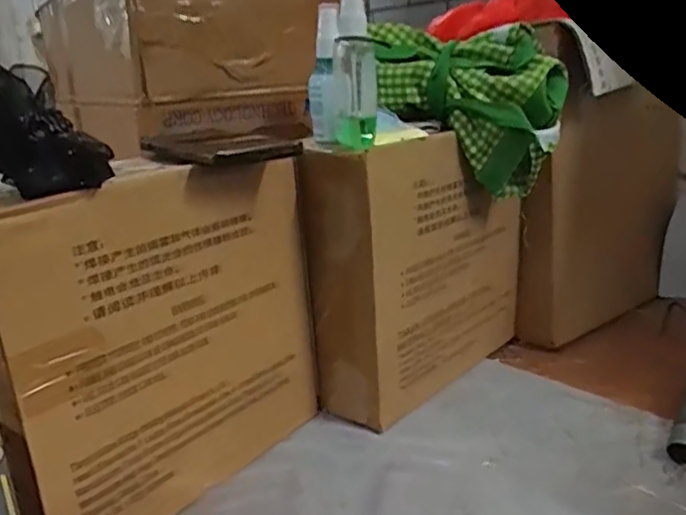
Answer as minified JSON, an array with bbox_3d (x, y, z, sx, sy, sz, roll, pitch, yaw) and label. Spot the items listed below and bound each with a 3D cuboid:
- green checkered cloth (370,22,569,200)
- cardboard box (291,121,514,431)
[{"bbox_3d":[0.126,-0.151,0.631,0.189,0.156,0.077,2,18,14],"label":"green checkered cloth"},{"bbox_3d":[0.088,0.005,0.666,0.081,0.261,0.289,13,23,41],"label":"cardboard box"}]

